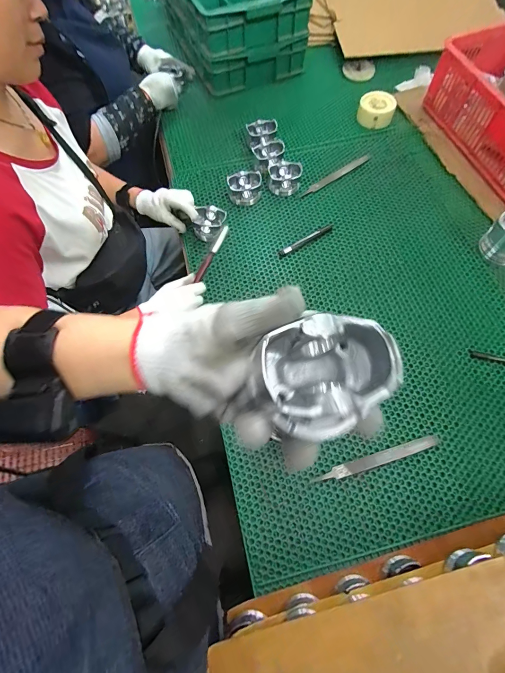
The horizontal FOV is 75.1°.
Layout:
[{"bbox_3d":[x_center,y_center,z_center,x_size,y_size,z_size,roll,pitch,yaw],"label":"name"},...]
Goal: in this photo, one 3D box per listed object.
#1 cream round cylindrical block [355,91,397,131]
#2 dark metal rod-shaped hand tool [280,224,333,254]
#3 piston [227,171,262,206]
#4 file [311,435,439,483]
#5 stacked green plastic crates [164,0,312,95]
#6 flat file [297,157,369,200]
[{"bbox_3d":[0.348,-0.638,0.924,0.100,0.048,0.091,0,66,1],"label":"cream round cylindrical block"},{"bbox_3d":[0.128,-0.229,0.775,0.145,0.009,0.018,-28,69,-11],"label":"dark metal rod-shaped hand tool"},{"bbox_3d":[-0.018,-0.365,0.818,0.080,0.045,0.072,-10,66,-3],"label":"piston"},{"bbox_3d":[0.218,0.216,0.575,0.229,0.009,0.021,-16,67,-6],"label":"file"},{"bbox_3d":[-0.074,-1.028,1.027,0.341,0.191,0.509,-19,67,-7],"label":"stacked green plastic crates"},{"bbox_3d":[0.213,-0.416,0.856,0.225,0.004,0.019,-33,78,-9],"label":"flat file"}]

